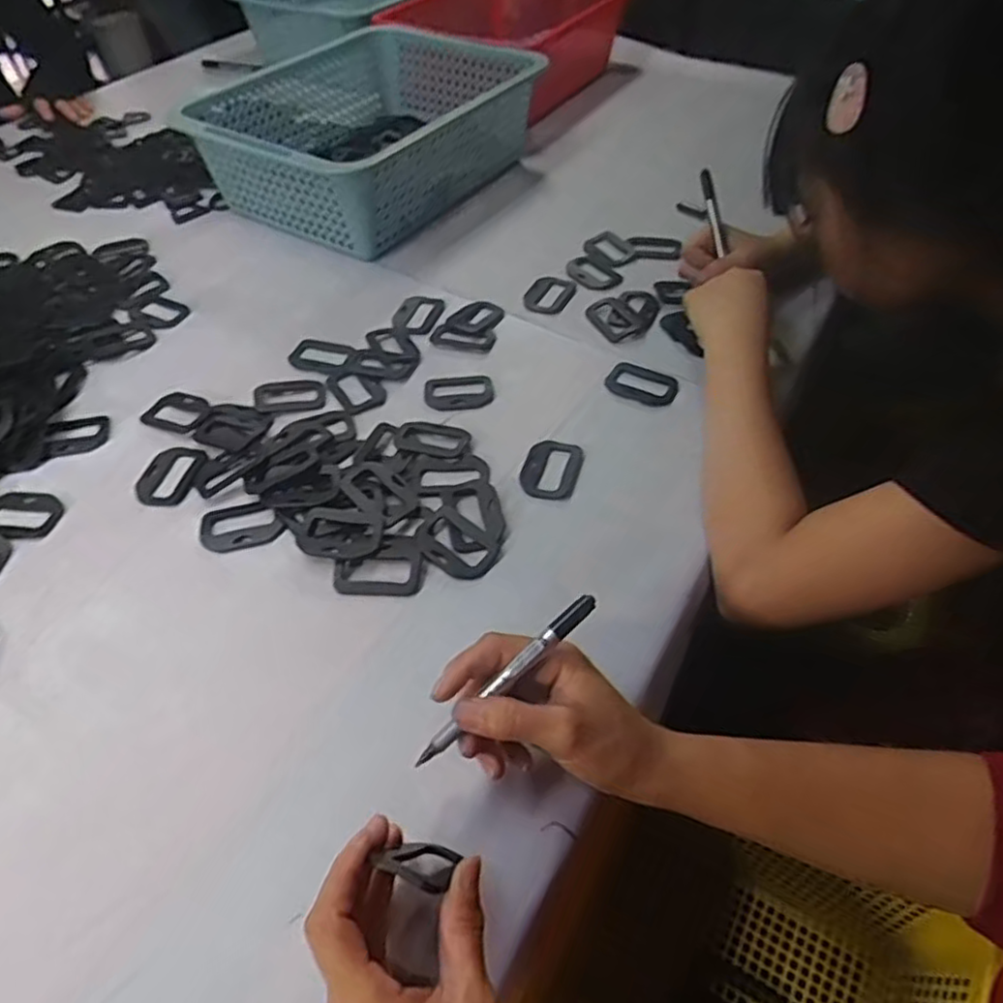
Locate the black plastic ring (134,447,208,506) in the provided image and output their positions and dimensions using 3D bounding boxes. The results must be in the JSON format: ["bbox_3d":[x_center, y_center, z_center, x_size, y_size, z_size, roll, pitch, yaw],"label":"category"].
[{"bbox_3d":[-0.267,-0.021,0.552,0.047,0.004,0.060,8,51,6],"label":"black plastic ring"}]

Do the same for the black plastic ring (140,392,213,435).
[{"bbox_3d":[-0.283,-0.078,0.598,0.058,0.005,0.042,17,52,14],"label":"black plastic ring"}]

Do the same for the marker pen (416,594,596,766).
[{"bbox_3d":[0.003,0.093,0.355,0.123,0.008,0.009,-45,59,0],"label":"marker pen"}]

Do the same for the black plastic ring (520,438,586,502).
[{"bbox_3d":[0.040,-0.026,0.547,0.046,0.004,0.063,13,51,11],"label":"black plastic ring"}]

